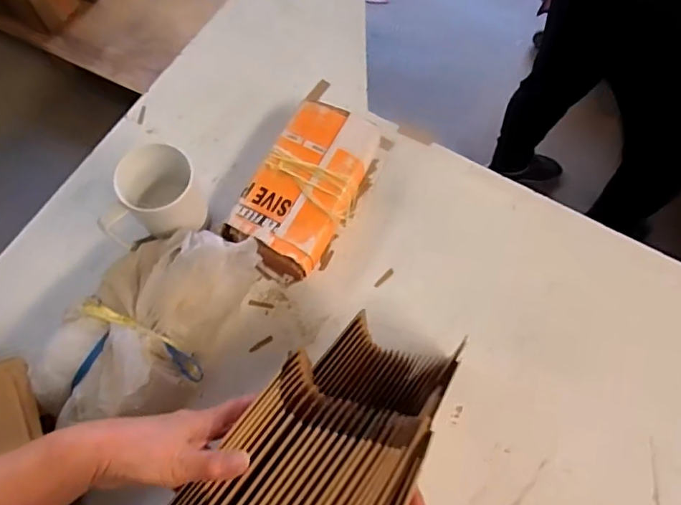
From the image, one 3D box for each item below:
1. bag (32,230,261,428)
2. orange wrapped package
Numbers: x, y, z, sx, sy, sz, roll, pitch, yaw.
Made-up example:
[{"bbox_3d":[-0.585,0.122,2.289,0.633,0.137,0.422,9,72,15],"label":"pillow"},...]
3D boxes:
[{"bbox_3d":[-0.222,0.087,0.571,0.150,0.124,0.219,23,71,5],"label":"bag"},{"bbox_3d":[-0.046,-0.085,0.682,0.122,0.060,0.233,25,72,9],"label":"orange wrapped package"}]

